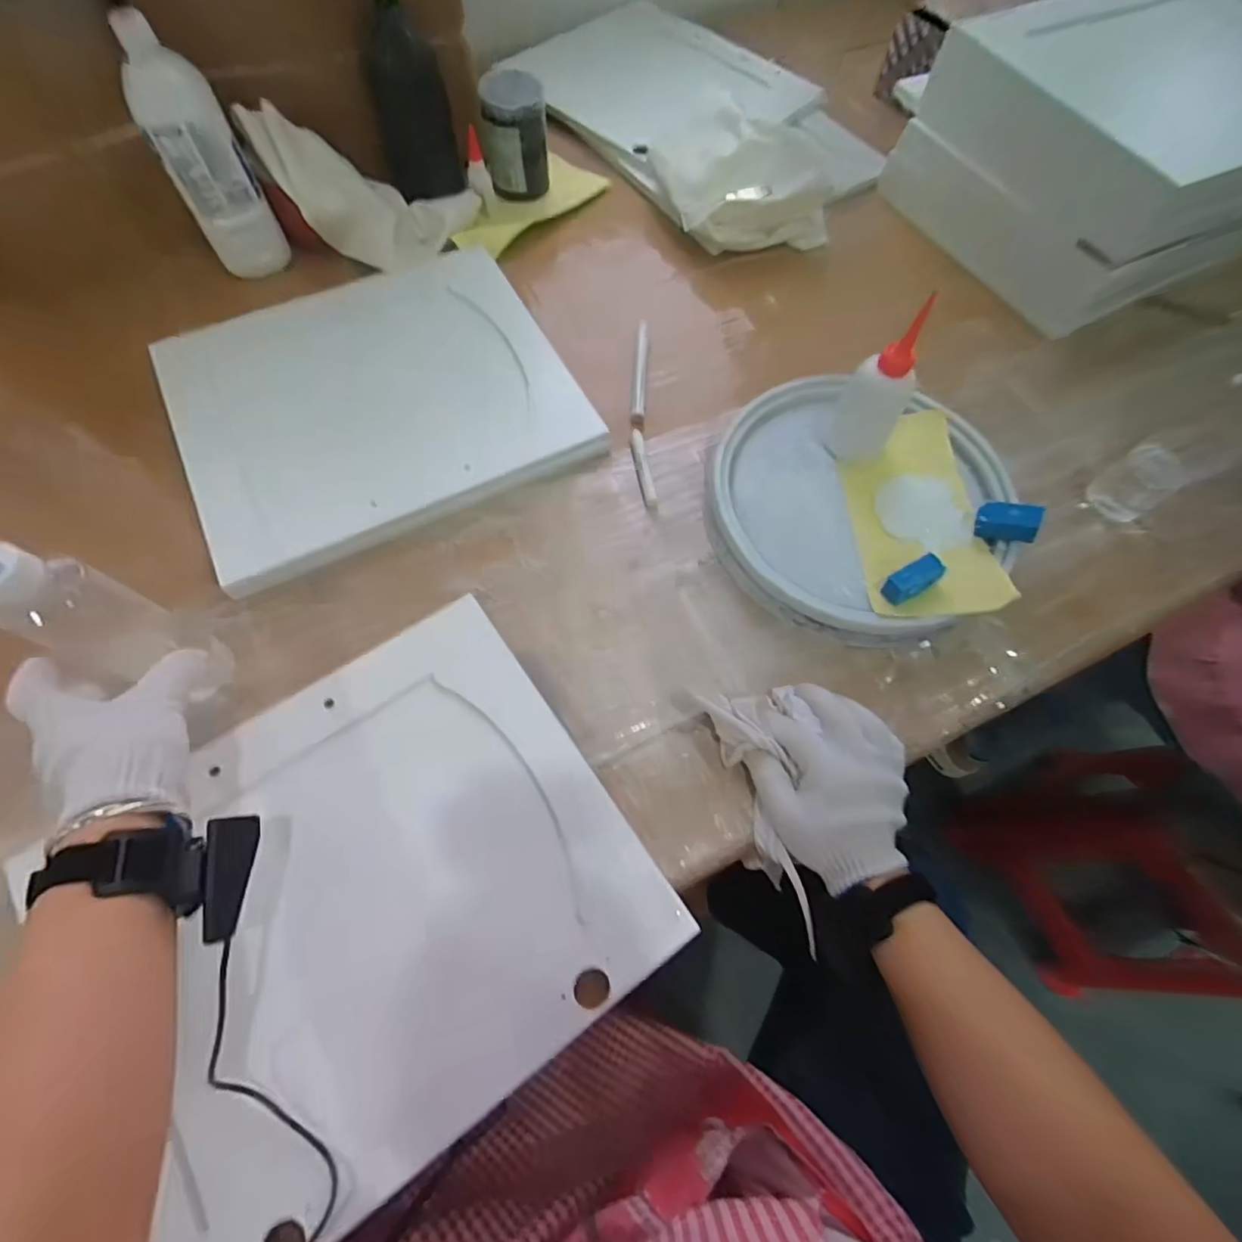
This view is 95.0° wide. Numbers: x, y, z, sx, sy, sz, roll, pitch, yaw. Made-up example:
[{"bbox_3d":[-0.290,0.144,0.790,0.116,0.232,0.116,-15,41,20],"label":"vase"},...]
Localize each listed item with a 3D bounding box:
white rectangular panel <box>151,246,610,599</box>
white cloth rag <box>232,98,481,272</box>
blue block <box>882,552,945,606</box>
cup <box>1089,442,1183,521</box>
[{"bbox_3d":[-0.259,-0.242,0.603,0.386,0.028,0.335,-26,70,-13],"label":"white rectangular panel"},{"bbox_3d":[-0.305,-0.514,0.683,0.230,0.123,0.122,7,66,1],"label":"white cloth rag"},{"bbox_3d":[0.265,-0.038,0.515,0.055,0.026,0.026,-32,71,-15],"label":"blue block"},{"bbox_3d":[0.528,-0.142,0.587,0.038,0.077,0.048,5,66,0],"label":"cup"}]

